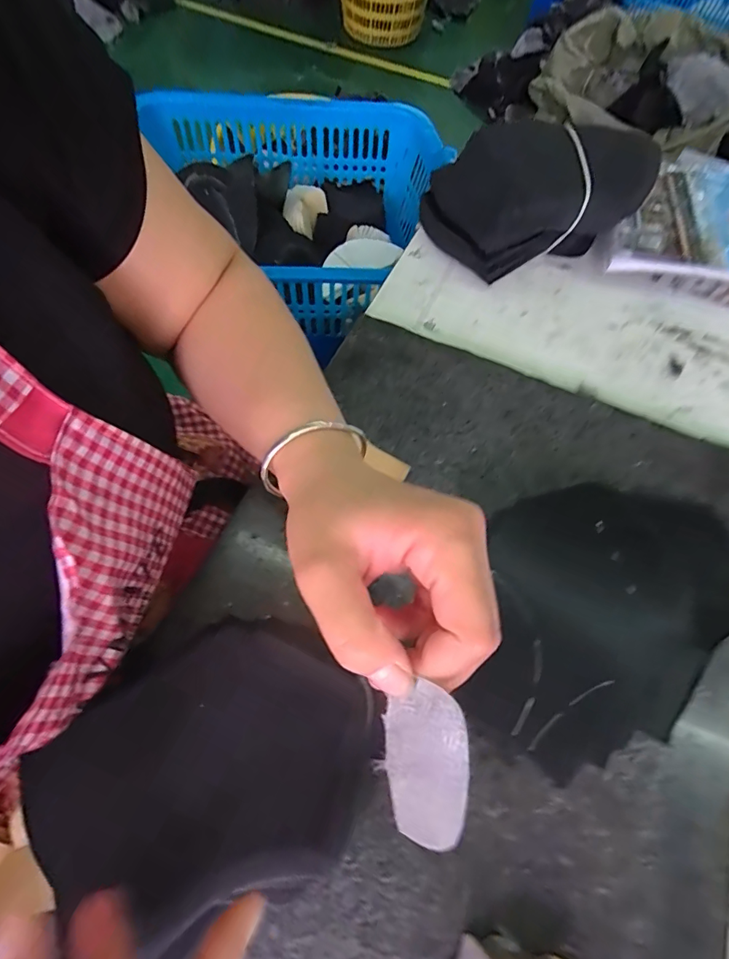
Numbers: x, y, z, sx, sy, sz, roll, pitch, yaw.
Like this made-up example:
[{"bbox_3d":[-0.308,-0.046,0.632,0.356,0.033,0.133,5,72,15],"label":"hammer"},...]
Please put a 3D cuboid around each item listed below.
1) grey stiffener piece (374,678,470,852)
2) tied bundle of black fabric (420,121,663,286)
[{"bbox_3d":[0.022,0.110,0.172,0.037,0.004,0.063,15,103,36],"label":"grey stiffener piece"},{"bbox_3d":[0.169,-0.294,0.471,0.186,0.090,0.138,-32,71,-16],"label":"tied bundle of black fabric"}]

